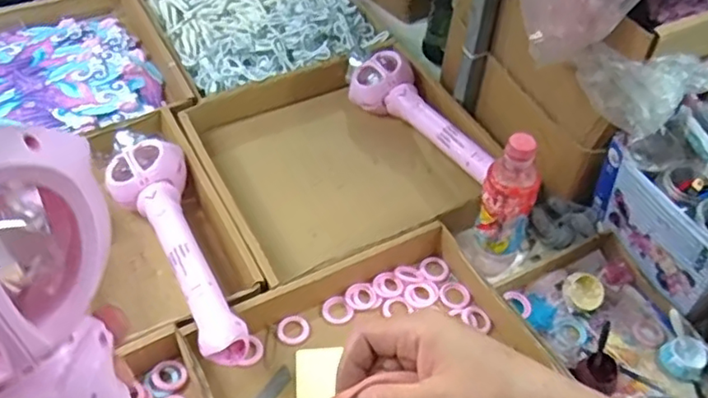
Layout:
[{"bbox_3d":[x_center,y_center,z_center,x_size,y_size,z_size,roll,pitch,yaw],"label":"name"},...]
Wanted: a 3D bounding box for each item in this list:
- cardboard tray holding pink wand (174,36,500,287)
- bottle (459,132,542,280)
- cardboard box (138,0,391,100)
[{"bbox_3d":[-0.015,-0.057,0.912,0.378,0.070,0.345,-18,53,-19],"label":"cardboard tray holding pink wand"},{"bbox_3d":[0.183,0.004,0.748,0.073,0.207,0.064,23,52,15],"label":"bottle"},{"bbox_3d":[-0.176,-0.330,1.112,0.343,0.054,0.396,-20,54,-20],"label":"cardboard box"}]

